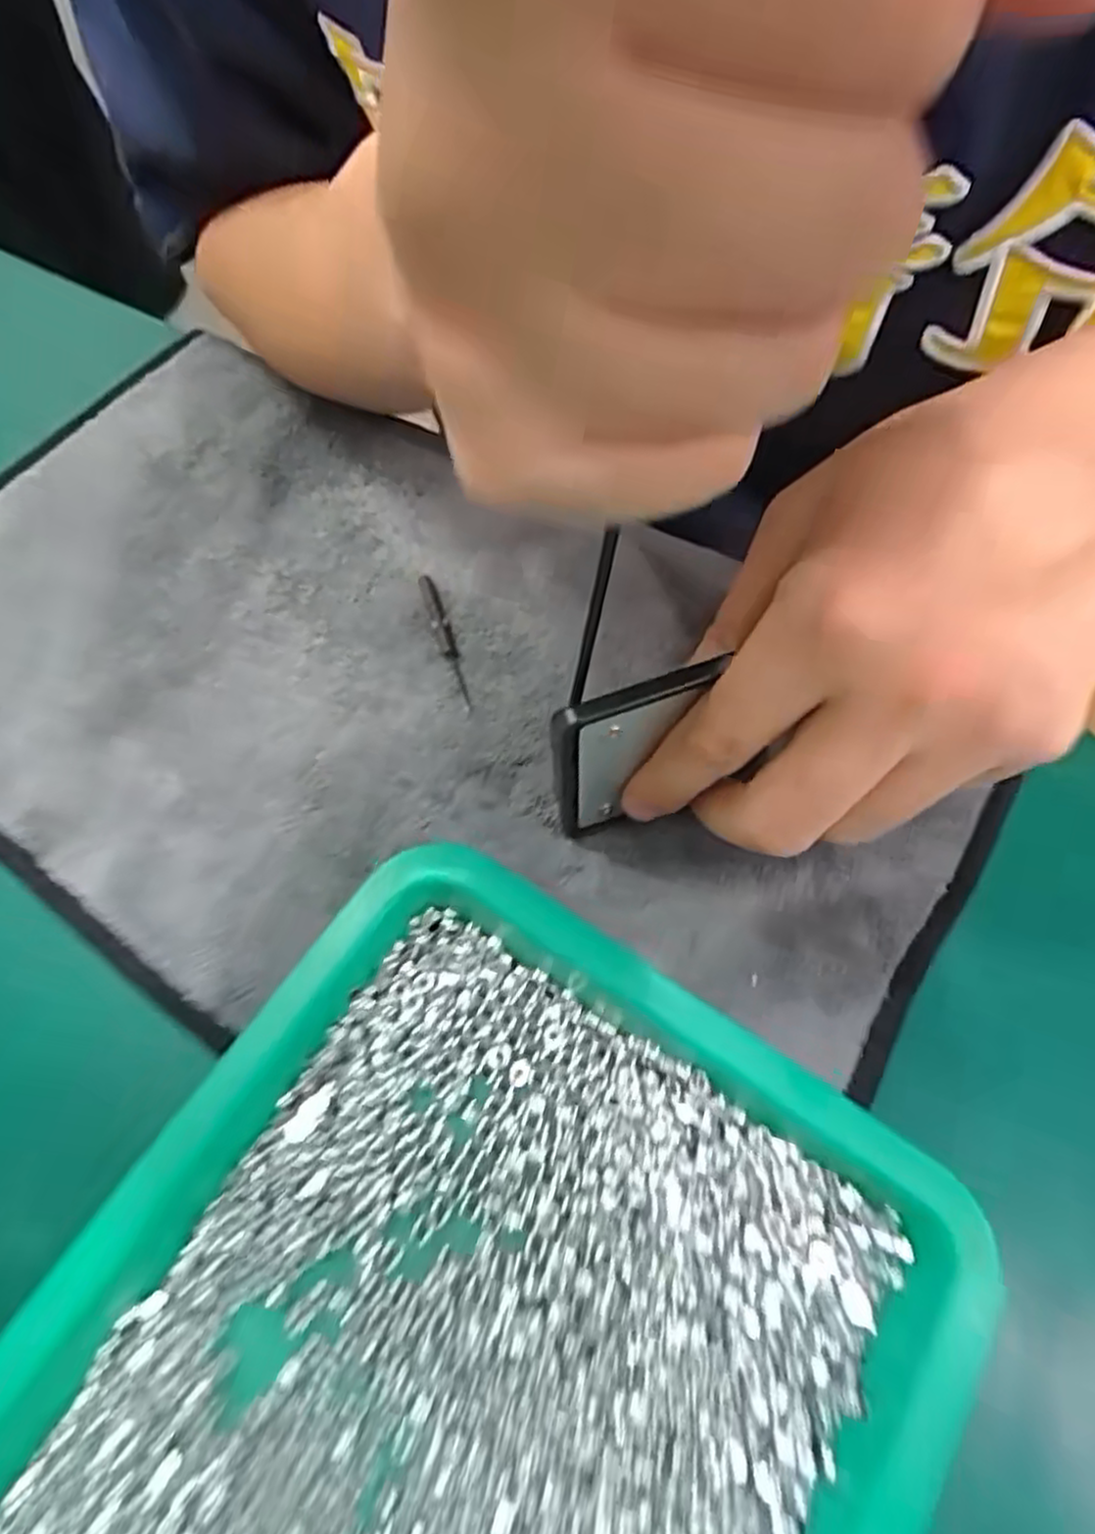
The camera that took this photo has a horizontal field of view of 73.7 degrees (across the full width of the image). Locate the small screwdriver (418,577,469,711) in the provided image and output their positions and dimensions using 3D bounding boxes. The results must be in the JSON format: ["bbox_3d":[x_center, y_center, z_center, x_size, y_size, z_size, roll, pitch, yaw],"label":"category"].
[{"bbox_3d":[-0.037,-0.046,0.260,0.006,0.004,0.059,-17,67,-7],"label":"small screwdriver"}]

